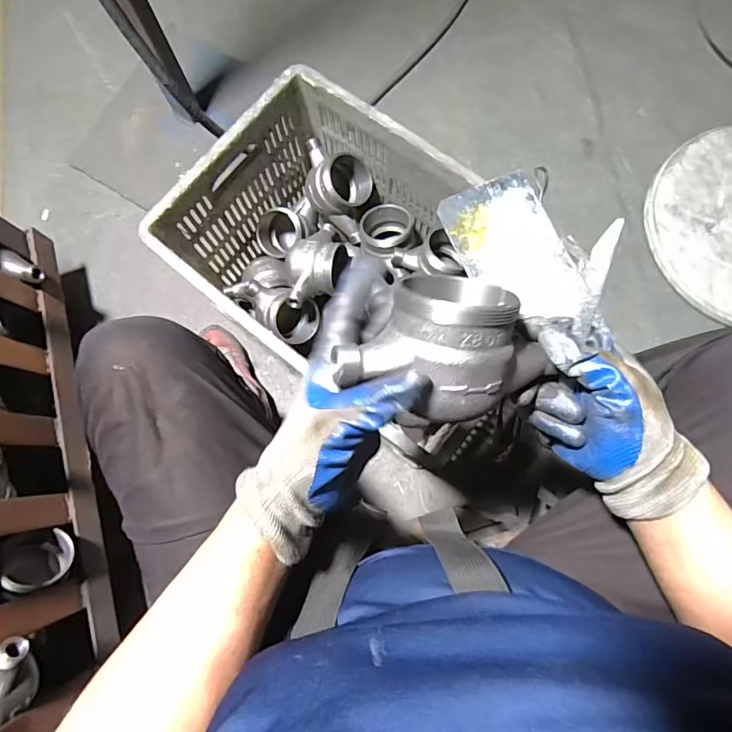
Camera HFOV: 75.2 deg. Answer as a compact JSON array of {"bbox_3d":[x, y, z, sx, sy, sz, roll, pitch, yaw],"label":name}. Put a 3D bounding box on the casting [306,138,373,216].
[{"bbox_3d":[-0.037,-0.278,0.724,0.075,0.107,0.097,31,113,46],"label":"casting"}]

